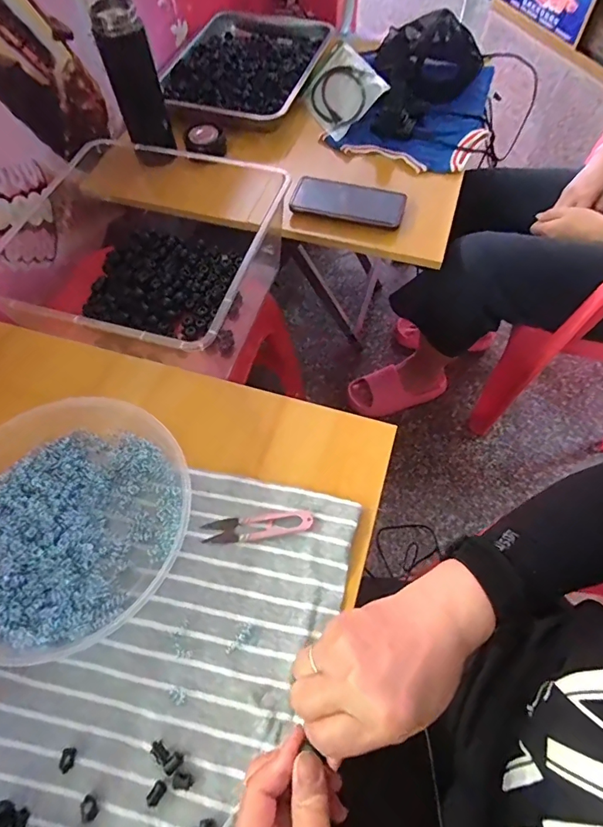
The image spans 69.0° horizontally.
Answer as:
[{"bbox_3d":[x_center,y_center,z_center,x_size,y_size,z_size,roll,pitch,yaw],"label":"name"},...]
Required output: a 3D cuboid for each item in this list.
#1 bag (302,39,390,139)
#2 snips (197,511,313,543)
[{"bbox_3d":[0.067,-0.565,0.768,0.015,0.112,0.168,0,54,-55],"label":"bag"},{"bbox_3d":[-0.040,0.103,0.403,0.099,0.013,0.022,-7,62,-2],"label":"snips"}]

